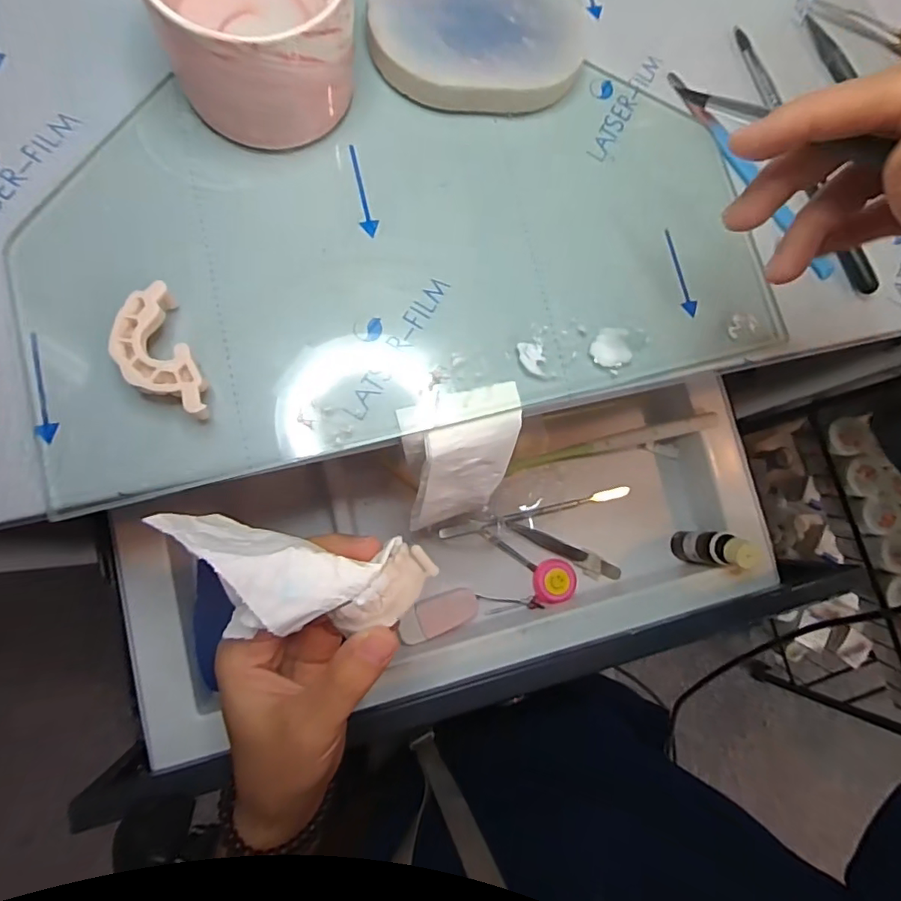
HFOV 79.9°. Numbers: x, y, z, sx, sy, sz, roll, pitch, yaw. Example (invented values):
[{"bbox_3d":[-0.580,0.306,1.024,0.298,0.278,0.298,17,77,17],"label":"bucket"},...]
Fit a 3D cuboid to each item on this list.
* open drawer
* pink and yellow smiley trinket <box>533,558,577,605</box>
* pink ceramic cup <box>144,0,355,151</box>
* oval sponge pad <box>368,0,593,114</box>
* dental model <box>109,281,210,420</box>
[{"bbox_3d":[0.009,0.080,0.373,0.473,0.096,0.199,-16,84,-10],"label":"open drawer"},{"bbox_3d":[0.080,0.100,0.408,0.030,0.012,0.033,1,81,-8],"label":"pink and yellow smiley trinket"},{"bbox_3d":[-0.083,-0.184,0.232,0.076,0.062,0.082,1,81,-8],"label":"pink ceramic cup"},{"bbox_3d":[0.017,-0.214,0.270,0.109,0.018,0.098,10,80,-7],"label":"oval sponge pad"},{"bbox_3d":[-0.120,-0.036,0.223,0.028,0.023,0.059,-24,85,-11],"label":"dental model"}]

